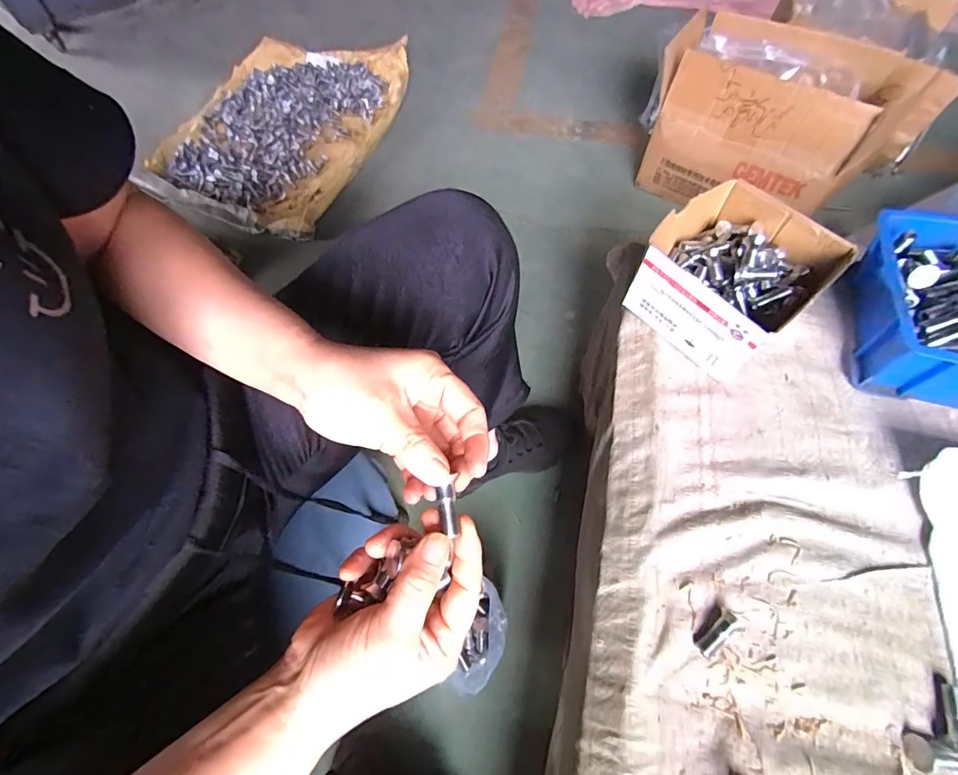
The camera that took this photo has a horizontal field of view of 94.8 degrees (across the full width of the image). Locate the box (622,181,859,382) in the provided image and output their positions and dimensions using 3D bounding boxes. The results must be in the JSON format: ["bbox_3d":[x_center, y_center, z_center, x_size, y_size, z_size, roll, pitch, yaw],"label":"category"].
[{"bbox_3d":[0.242,-0.107,0.436,0.148,0.086,0.142,-35,68,-18],"label":"box"}]

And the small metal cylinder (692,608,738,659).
[{"bbox_3d":[0.170,0.177,0.317,0.036,0.010,0.012,-38,67,-17],"label":"small metal cylinder"}]

